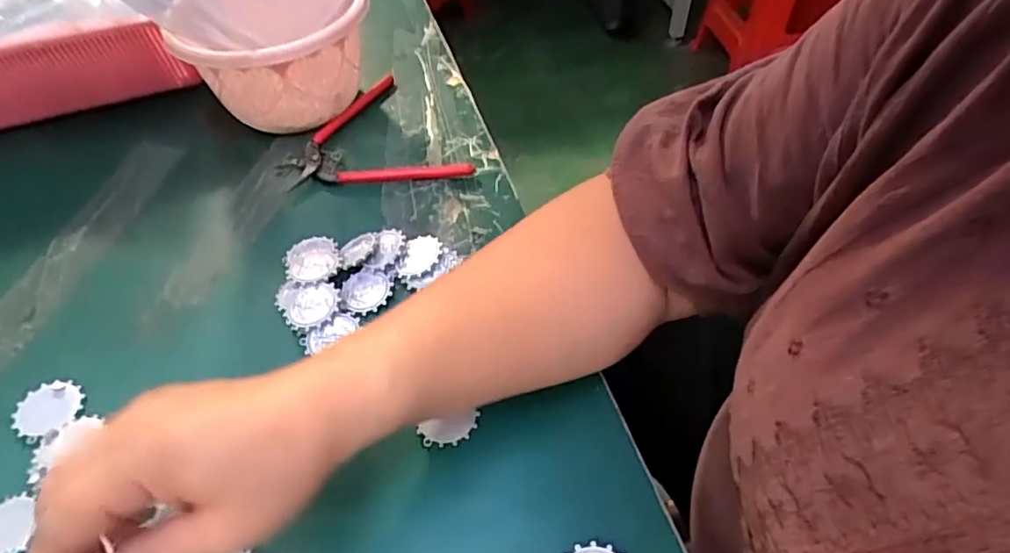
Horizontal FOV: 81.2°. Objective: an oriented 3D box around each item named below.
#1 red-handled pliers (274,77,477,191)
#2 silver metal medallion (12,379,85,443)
[{"bbox_3d":[-0.104,-0.119,0.475,0.146,0.013,0.129,-6,50,-2],"label":"red-handled pliers"},{"bbox_3d":[-0.255,0.073,0.328,0.034,0.004,0.033,-1,50,1],"label":"silver metal medallion"}]

